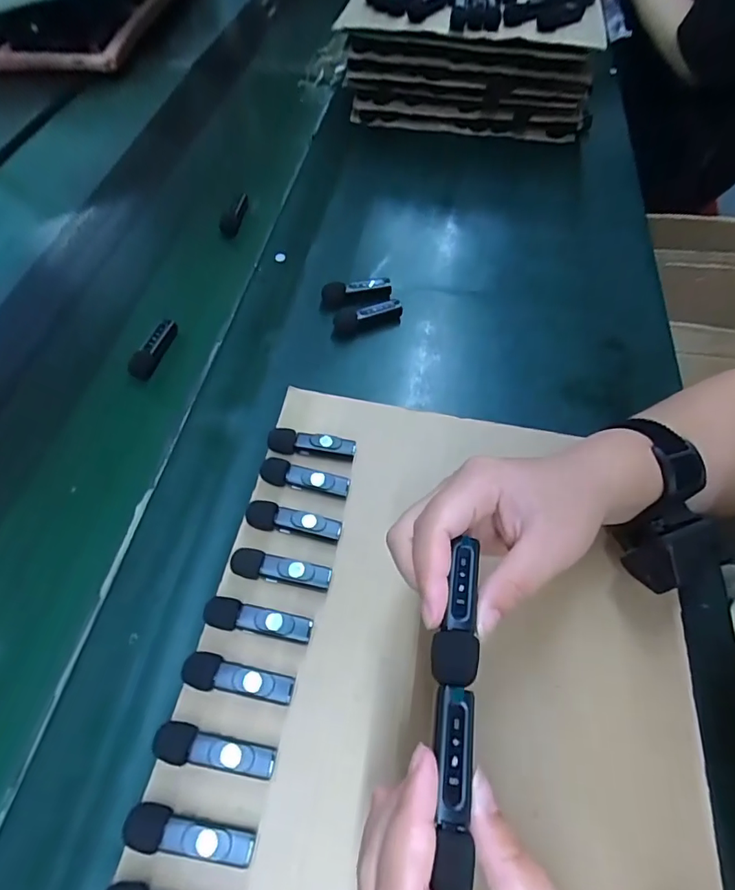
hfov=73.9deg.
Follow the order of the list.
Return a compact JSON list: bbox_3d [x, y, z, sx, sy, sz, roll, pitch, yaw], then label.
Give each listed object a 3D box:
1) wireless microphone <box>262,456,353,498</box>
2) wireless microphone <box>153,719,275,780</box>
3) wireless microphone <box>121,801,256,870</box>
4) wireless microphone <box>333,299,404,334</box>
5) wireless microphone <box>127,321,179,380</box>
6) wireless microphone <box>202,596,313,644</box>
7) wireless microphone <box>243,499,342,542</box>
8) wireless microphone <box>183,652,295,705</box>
[{"bbox_3d":[-0.045,0.024,0.352,0.064,0.012,0.017,10,58,9],"label":"wireless microphone"},{"bbox_3d":[-0.083,0.166,0.267,0.064,0.017,0.018,6,58,7],"label":"wireless microphone"},{"bbox_3d":[-0.089,0.197,0.247,0.063,0.018,0.018,5,58,6],"label":"wireless microphone"},{"bbox_3d":[0.000,-0.120,0.456,0.062,0.024,0.021,-8,57,-2],"label":"wireless microphone"},{"bbox_3d":[-0.192,-0.088,0.439,0.020,0.023,0.061,12,59,11],"label":"wireless microphone"},{"bbox_3d":[-0.067,0.108,0.302,0.064,0.018,0.018,8,58,8],"label":"wireless microphone"},{"bbox_3d":[-0.051,0.053,0.336,0.064,0.012,0.019,8,58,8],"label":"wireless microphone"},{"bbox_3d":[-0.075,0.137,0.285,0.063,0.017,0.018,10,58,9],"label":"wireless microphone"}]

